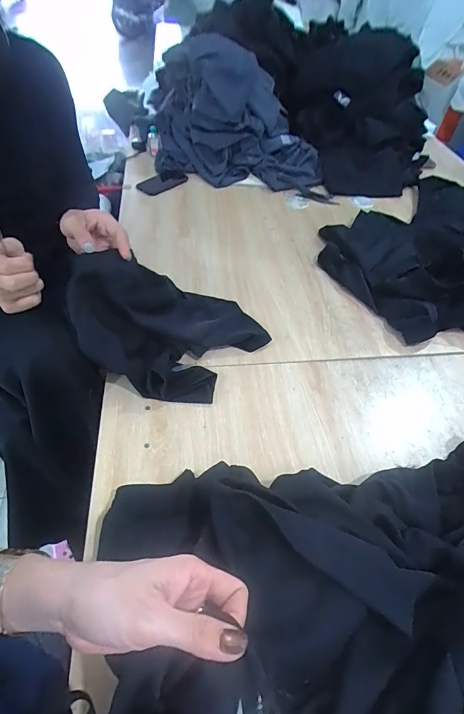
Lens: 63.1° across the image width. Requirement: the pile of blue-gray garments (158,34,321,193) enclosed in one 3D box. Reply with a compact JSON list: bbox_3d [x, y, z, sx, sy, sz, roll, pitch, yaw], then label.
[{"bbox_3d":[0.016,-0.722,1.127,0.499,0.323,0.326,1,49,-5],"label":"pile of blue-gray garments"}]

